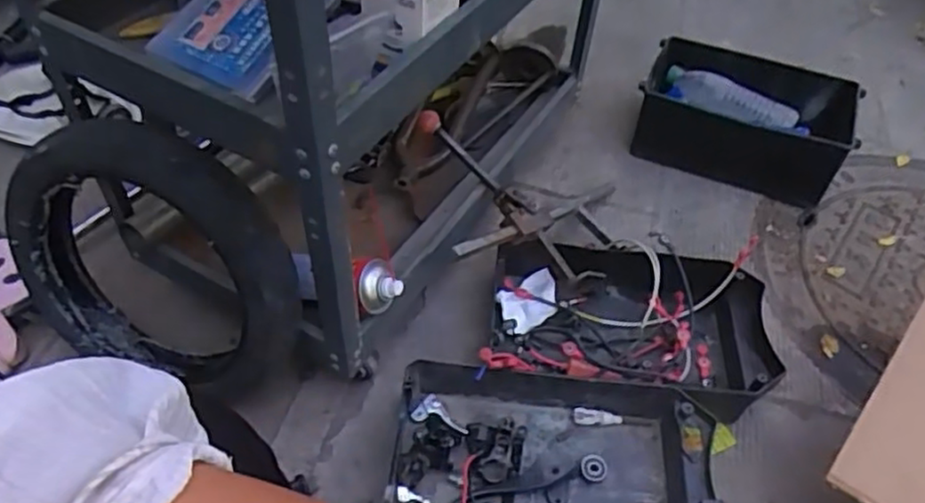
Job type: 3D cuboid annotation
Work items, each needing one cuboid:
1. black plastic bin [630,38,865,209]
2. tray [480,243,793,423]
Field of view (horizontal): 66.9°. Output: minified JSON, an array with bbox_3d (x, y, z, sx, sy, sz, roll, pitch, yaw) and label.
[{"bbox_3d":[0.480,-0.230,1.212,0.331,0.134,0.226,22,50,14],"label":"black plastic bin"},{"bbox_3d":[0.212,0.097,0.930,0.356,0.085,0.239,6,48,0],"label":"tray"}]

